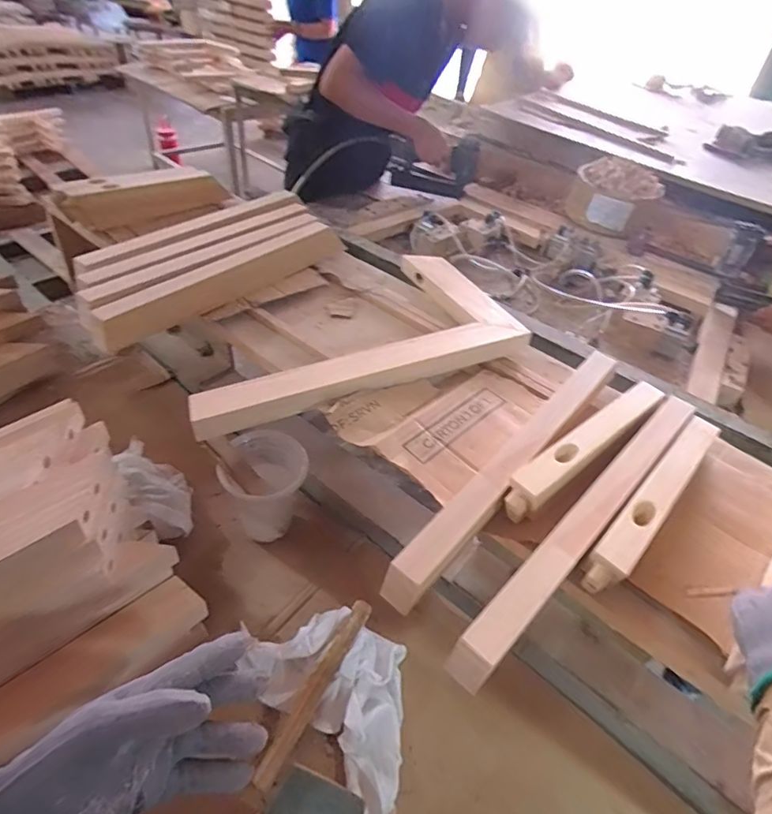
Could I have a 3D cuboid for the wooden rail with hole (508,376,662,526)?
[{"bbox_3d":[0.213,0.037,0.525,0.254,0.038,0.032,-28,54,-31],"label":"wooden rail with hole"}]

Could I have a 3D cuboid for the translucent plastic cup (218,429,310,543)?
[{"bbox_3d":[-0.170,0.123,0.723,0.117,0.157,0.094,-5,45,-12],"label":"translucent plastic cup"}]

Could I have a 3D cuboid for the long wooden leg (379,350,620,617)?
[{"bbox_3d":[0.136,0.052,0.514,0.033,0.045,0.386,34,50,25],"label":"long wooden leg"}]

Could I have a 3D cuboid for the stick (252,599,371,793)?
[{"bbox_3d":[-0.081,0.325,0.584,0.025,0.009,0.213,26,66,19],"label":"stick"}]

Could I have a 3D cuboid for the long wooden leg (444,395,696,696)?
[{"bbox_3d":[0.194,0.097,0.471,0.031,0.030,0.396,37,51,27],"label":"long wooden leg"}]

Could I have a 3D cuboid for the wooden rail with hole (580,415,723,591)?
[{"bbox_3d":[0.262,0.079,0.483,0.030,0.034,0.255,37,51,27],"label":"wooden rail with hole"}]

